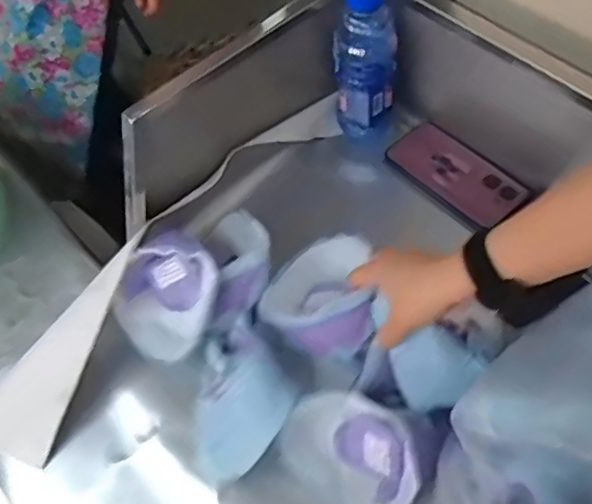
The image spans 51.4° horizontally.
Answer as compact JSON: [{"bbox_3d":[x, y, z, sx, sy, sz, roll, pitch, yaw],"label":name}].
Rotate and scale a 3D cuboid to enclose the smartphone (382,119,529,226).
[{"bbox_3d":[0.189,-0.096,0.728,0.078,0.011,0.164,-42,60,-11],"label":"smartphone"}]

